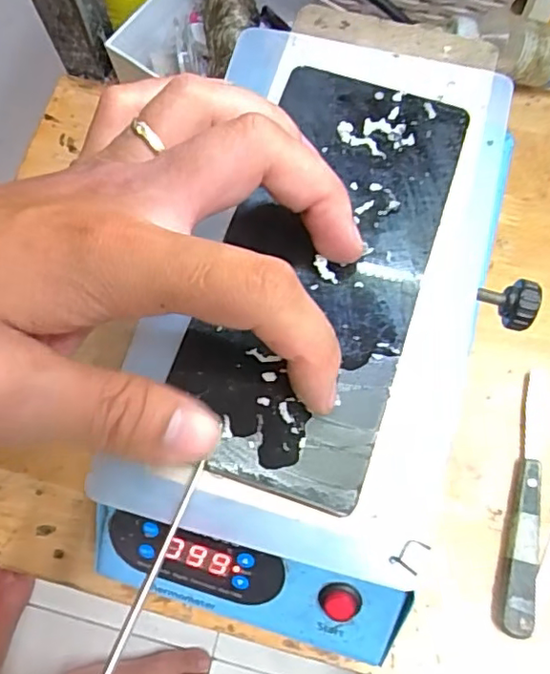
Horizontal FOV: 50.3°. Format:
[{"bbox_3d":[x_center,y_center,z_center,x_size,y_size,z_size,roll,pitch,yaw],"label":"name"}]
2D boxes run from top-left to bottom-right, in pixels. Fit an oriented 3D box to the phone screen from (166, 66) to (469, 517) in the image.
[{"bbox_3d":[0.015,-0.024,0.195,0.067,0.011,0.148,17,76,6],"label":"phone screen"}]

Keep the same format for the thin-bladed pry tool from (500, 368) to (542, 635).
[{"bbox_3d":[0.129,0.084,0.299,0.015,0.013,0.126,13,75,5],"label":"thin-bladed pry tool"}]

